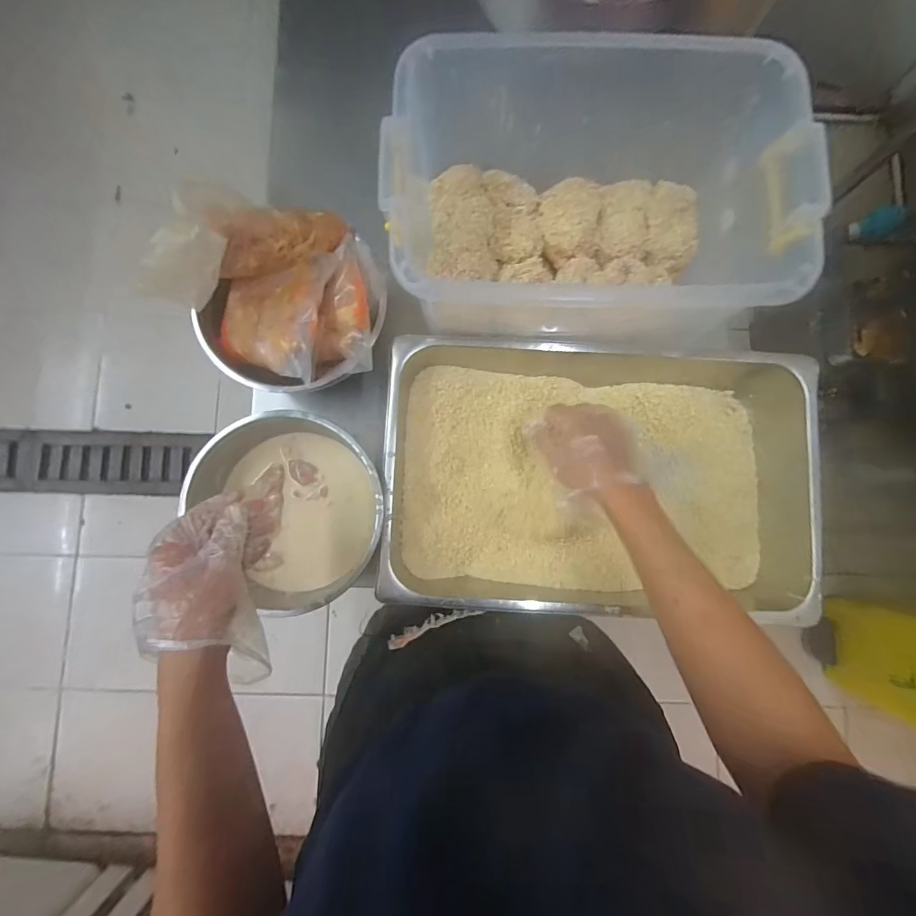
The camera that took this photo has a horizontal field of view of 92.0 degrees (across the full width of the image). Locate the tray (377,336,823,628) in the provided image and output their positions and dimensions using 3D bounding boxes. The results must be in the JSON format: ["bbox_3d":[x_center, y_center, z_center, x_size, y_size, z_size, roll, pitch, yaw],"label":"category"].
[{"bbox_3d":[0.177,0.018,0.579,0.522,0.096,0.334,3,84,0],"label":"tray"}]

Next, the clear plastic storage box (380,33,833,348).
[{"bbox_3d":[0.141,-0.299,0.523,0.417,0.176,0.278,0,84,0],"label":"clear plastic storage box"}]

